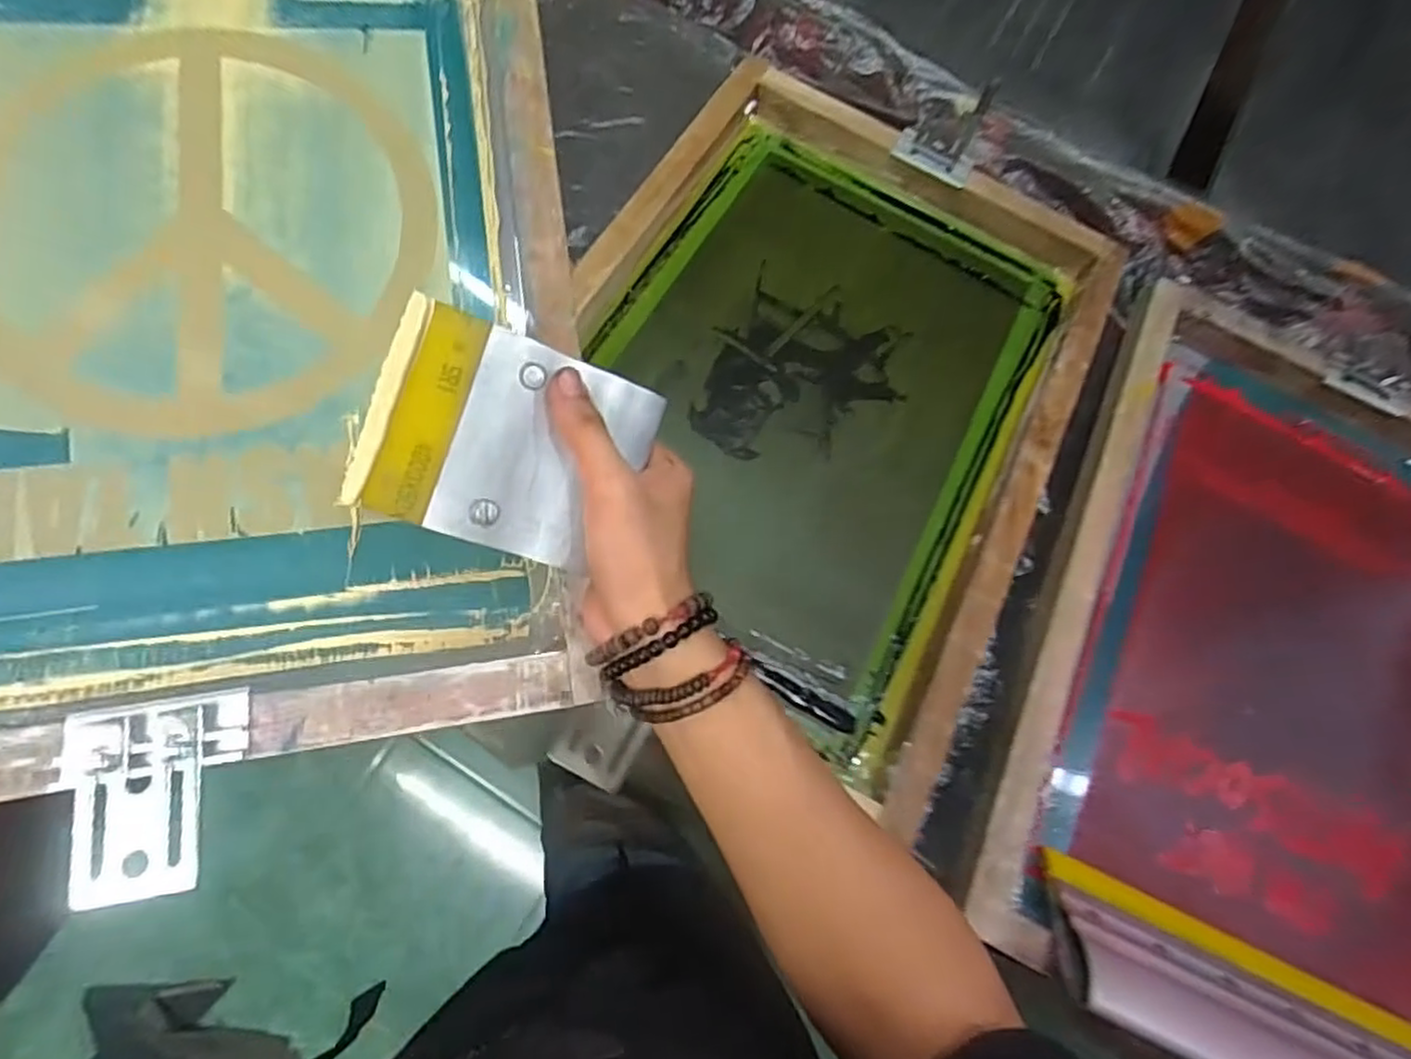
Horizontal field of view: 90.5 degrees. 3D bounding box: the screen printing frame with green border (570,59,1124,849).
[{"bbox_3d":[0.105,-0.158,0.667,0.472,0.077,0.642,31,67,3],"label":"screen printing frame with green border"}]

